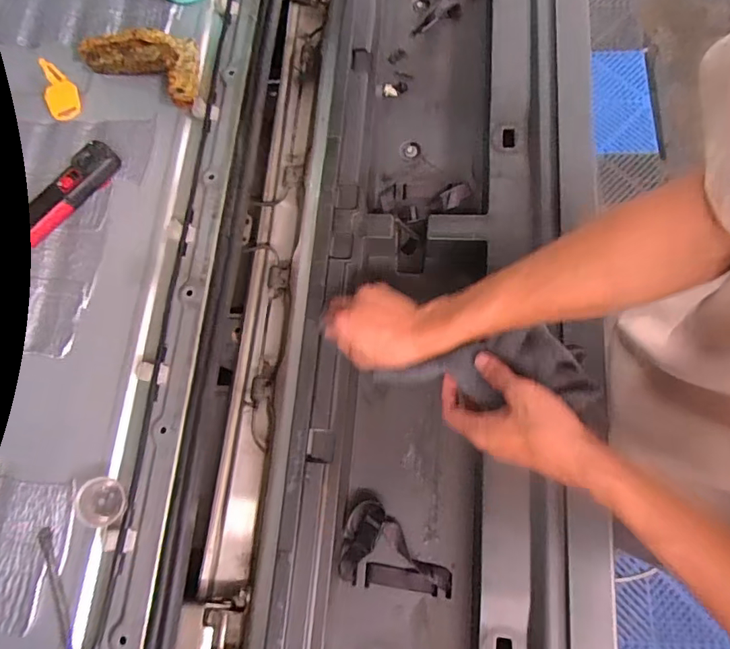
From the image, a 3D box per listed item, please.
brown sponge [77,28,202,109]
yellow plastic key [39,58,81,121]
[{"bbox_3d":[-0.313,-0.386,0.683,0.204,0.037,0.094,27,79,10],"label":"brown sponge"},{"bbox_3d":[-0.438,-0.332,0.682,0.053,0.032,0.078,-40,77,-6],"label":"yellow plastic key"}]

